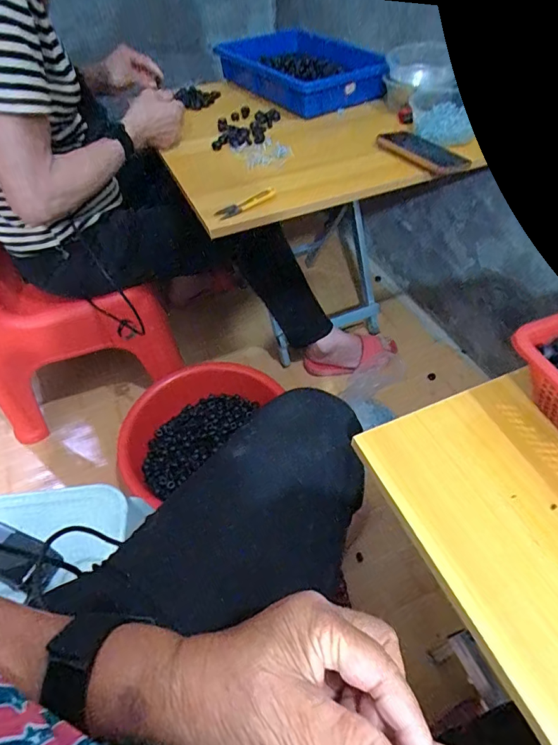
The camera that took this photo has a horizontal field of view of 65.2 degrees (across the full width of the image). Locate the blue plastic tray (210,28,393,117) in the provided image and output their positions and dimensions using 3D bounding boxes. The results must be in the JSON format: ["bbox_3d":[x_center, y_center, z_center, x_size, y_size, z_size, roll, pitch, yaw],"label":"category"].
[{"bbox_3d":[0.025,-0.688,0.984,0.214,0.063,0.420,-26,55,-18],"label":"blue plastic tray"}]

